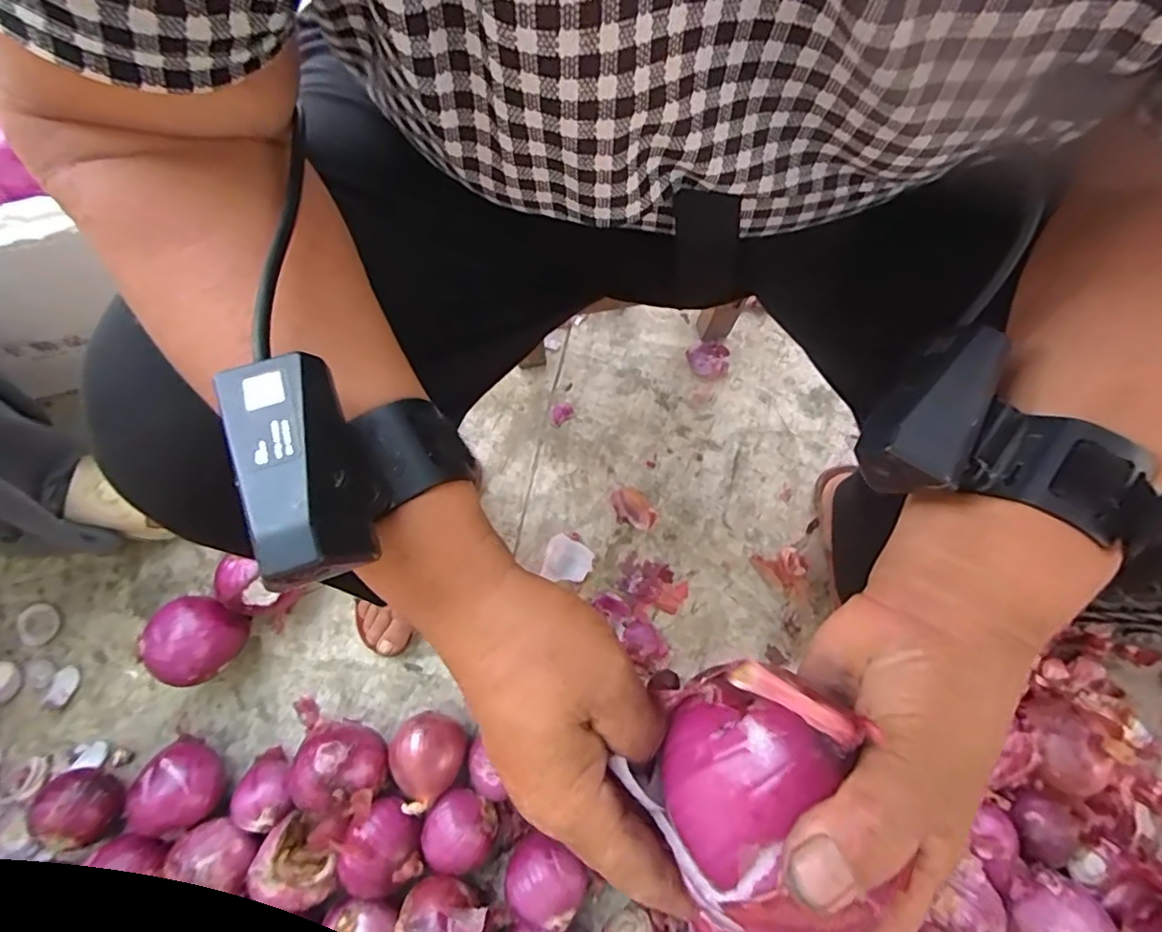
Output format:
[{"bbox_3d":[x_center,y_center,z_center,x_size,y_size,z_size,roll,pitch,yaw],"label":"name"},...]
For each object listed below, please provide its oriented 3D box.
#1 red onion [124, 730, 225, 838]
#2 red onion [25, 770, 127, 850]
[{"bbox_3d":[-0.419,0.335,0.597,0.074,0.064,0.088,2,73,-5],"label":"red onion"},{"bbox_3d":[-0.516,0.352,0.592,0.075,0.057,0.071,37,73,6],"label":"red onion"}]

